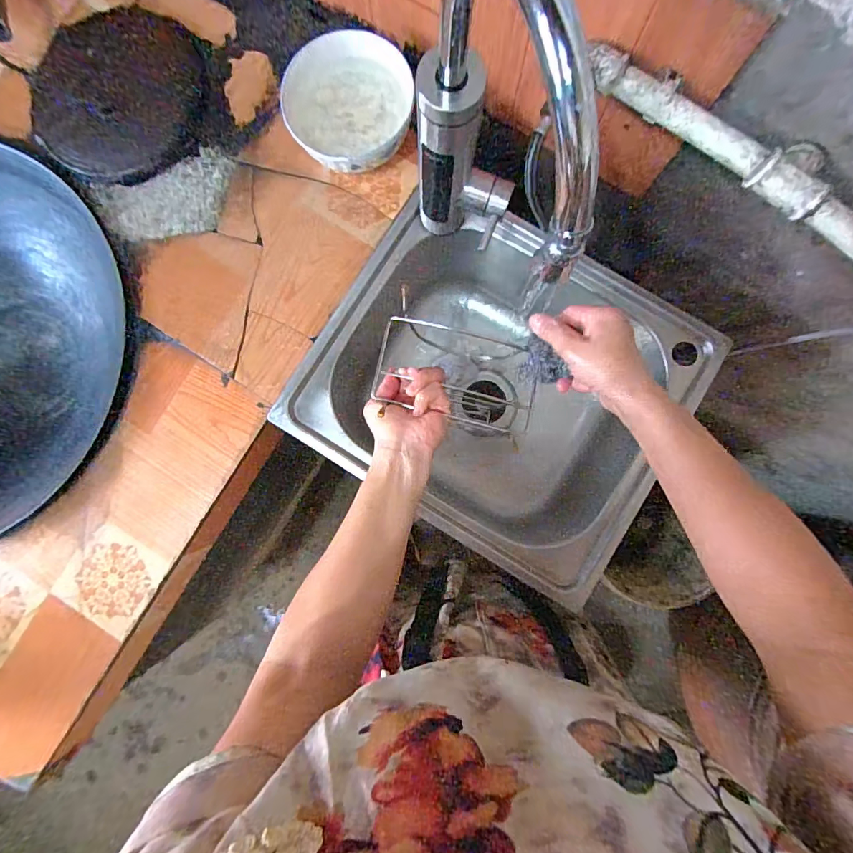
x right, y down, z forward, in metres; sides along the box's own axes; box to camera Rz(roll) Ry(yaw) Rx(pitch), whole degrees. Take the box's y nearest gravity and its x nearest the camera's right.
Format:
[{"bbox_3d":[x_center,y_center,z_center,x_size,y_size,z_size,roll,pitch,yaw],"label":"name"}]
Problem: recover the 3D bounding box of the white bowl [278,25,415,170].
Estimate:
[{"bbox_3d":[-0.092,-0.384,0.524,0.144,0.067,0.157,0,89,2],"label":"white bowl"}]

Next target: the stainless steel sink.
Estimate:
[{"bbox_3d":[0.094,-0.056,0.616,0.453,0.191,0.342,26,85,3],"label":"stainless steel sink"}]

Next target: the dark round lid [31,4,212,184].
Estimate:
[{"bbox_3d":[-0.407,-0.444,0.568,0.231,0.014,0.241,0,89,2],"label":"dark round lid"}]

